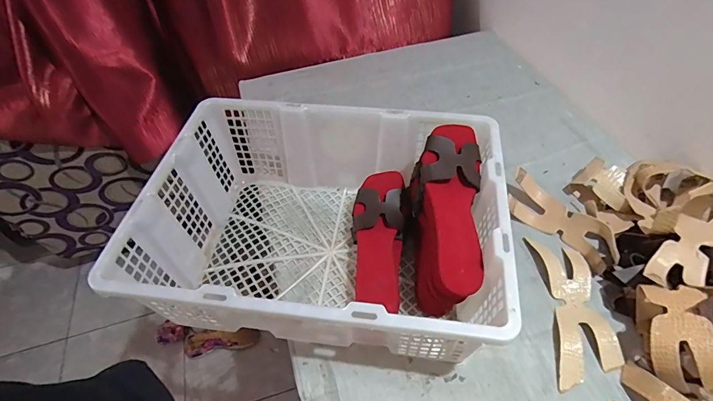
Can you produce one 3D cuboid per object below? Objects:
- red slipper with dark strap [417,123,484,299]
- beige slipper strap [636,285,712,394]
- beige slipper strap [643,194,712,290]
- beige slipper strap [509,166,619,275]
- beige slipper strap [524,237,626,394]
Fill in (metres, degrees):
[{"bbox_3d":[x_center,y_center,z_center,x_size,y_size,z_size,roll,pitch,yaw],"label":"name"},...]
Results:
[{"bbox_3d":[0.130,0.002,0.529,0.081,0.034,0.244,0,63,6],"label":"red slipper with dark strap"},{"bbox_3d":[0.390,0.159,0.480,0.071,0.063,0.128,-1,50,4],"label":"beige slipper strap"},{"bbox_3d":[0.460,0.053,0.528,0.078,0.053,0.161,44,102,32],"label":"beige slipper strap"},{"bbox_3d":[0.327,0.033,0.641,0.066,0.050,0.188,-37,57,-23],"label":"beige slipper strap"},{"bbox_3d":[0.312,0.155,0.565,0.084,0.017,0.210,1,50,5],"label":"beige slipper strap"}]

